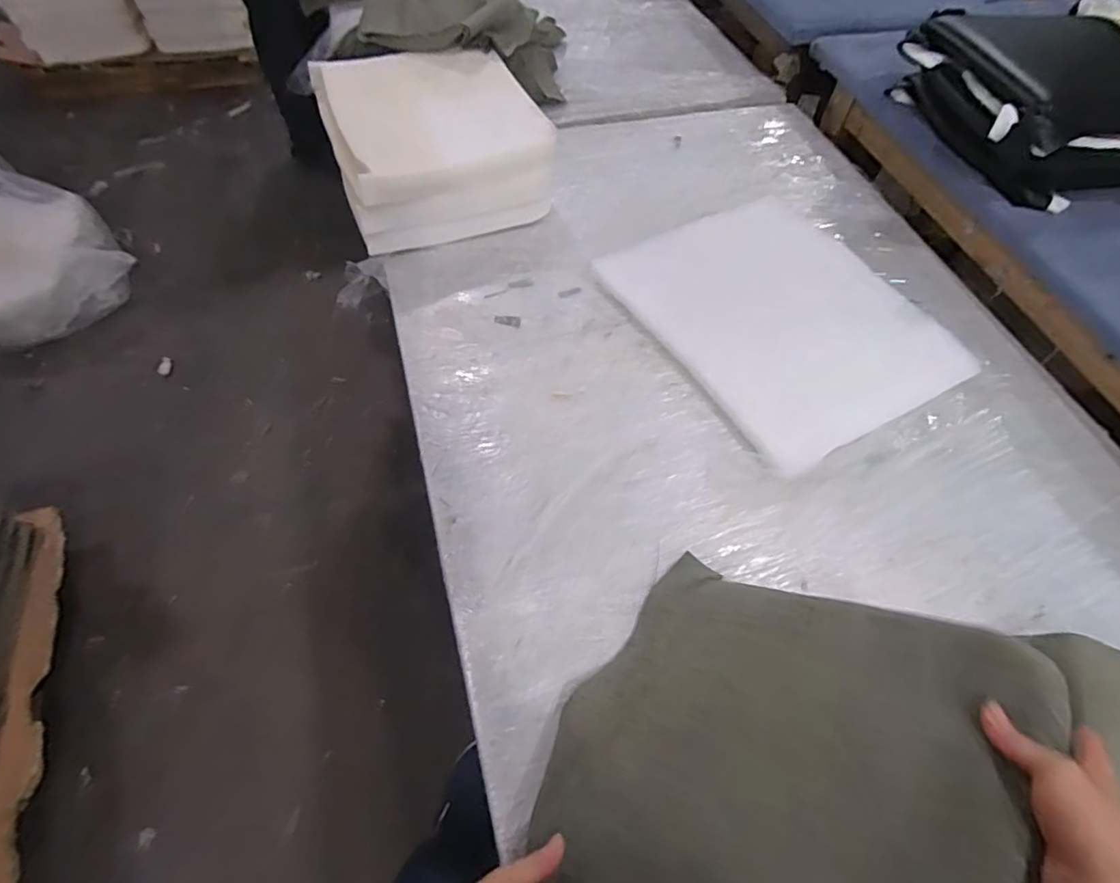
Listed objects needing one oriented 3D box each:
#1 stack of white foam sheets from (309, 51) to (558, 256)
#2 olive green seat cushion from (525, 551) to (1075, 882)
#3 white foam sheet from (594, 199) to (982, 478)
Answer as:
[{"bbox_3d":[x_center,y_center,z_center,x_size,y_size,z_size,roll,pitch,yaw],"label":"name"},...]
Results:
[{"bbox_3d":[-0.276,-0.653,1.184,0.429,0.266,0.427,-22,62,-14],"label":"stack of white foam sheets"},{"bbox_3d":[0.175,0.309,0.541,0.419,0.050,0.433,-43,22,-29],"label":"olive green seat cushion"},{"bbox_3d":[0.427,-0.261,1.080,0.477,0.025,0.577,-24,62,-17],"label":"white foam sheet"}]

